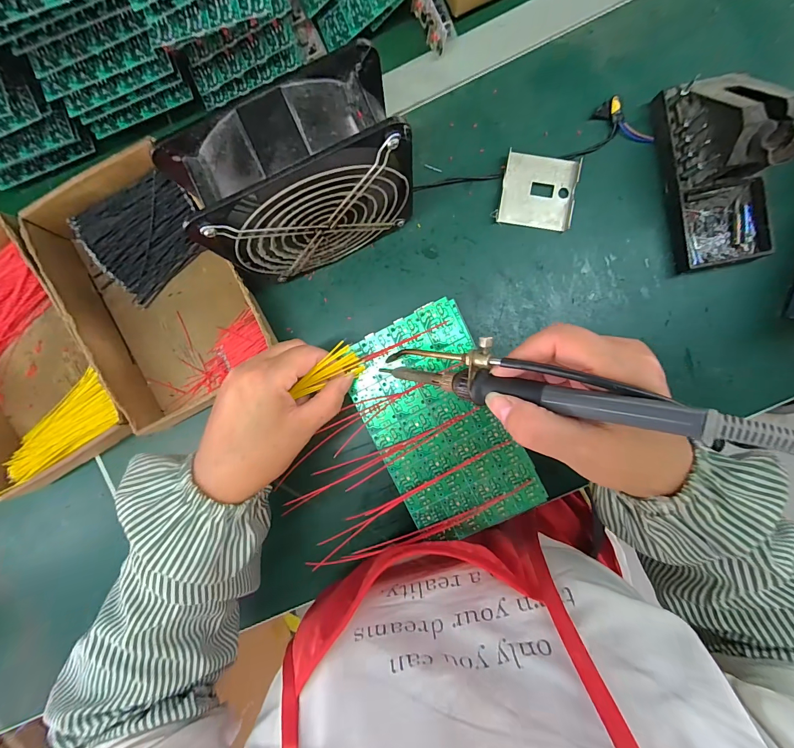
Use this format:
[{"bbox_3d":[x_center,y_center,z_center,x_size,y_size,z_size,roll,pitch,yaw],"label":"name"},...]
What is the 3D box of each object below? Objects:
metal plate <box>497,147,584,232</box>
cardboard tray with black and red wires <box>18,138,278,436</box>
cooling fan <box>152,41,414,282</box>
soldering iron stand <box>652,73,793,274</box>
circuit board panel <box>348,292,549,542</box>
[{"bbox_3d":[0.134,-0.172,0.338,0.067,0.011,0.066,9,91,2],"label":"metal plate"},{"bbox_3d":[-0.226,-0.078,0.343,0.154,0.047,0.238,-33,90,3],"label":"cardboard tray with black and red wires"},{"bbox_3d":[-0.064,-0.137,0.280,0.151,0.153,0.063,-21,90,3],"label":"cooling fan"},{"bbox_3d":[0.284,-0.178,0.301,0.077,0.070,0.156,-11,91,2],"label":"soldering iron stand"},{"bbox_3d":[0.034,0.041,0.284,0.102,0.004,0.174,-27,90,4],"label":"circuit board panel"}]

